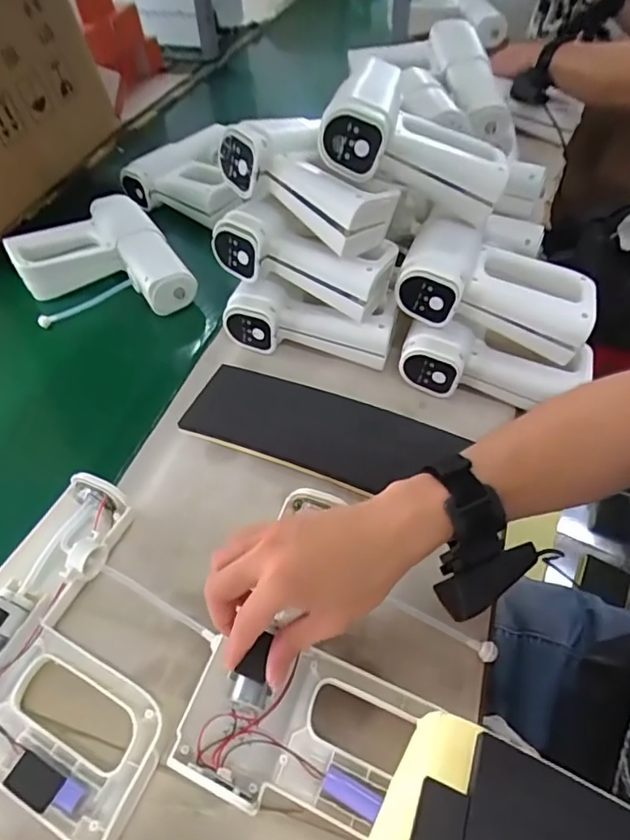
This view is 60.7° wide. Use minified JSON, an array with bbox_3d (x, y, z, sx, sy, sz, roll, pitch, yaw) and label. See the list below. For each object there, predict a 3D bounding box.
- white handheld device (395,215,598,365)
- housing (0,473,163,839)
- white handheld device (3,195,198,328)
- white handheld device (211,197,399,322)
[{"bbox_3d":[0.180,-0.138,0.533,0.181,0.066,0.107,14,52,13],"label":"white handheld device"},{"bbox_3d":[-0.172,0.153,0.391,0.178,0.037,0.210,15,52,13],"label":"housing"},{"bbox_3d":[-0.273,-0.194,0.681,0.178,0.061,0.197,-24,53,-18],"label":"white handheld device"},{"bbox_3d":[-0.011,-0.175,0.555,0.181,0.070,0.092,18,53,16],"label":"white handheld device"}]

